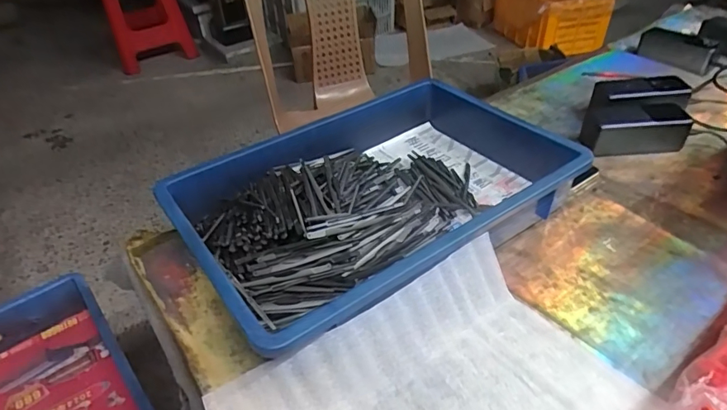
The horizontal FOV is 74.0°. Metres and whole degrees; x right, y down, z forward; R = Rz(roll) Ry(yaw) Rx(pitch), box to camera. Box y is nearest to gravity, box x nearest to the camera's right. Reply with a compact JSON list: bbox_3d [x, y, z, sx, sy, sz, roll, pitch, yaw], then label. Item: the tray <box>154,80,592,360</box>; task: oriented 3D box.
[{"bbox_3d":[0.021,-0.014,0.567,0.431,0.076,0.273,-26,44,-24],"label":"tray"}]

